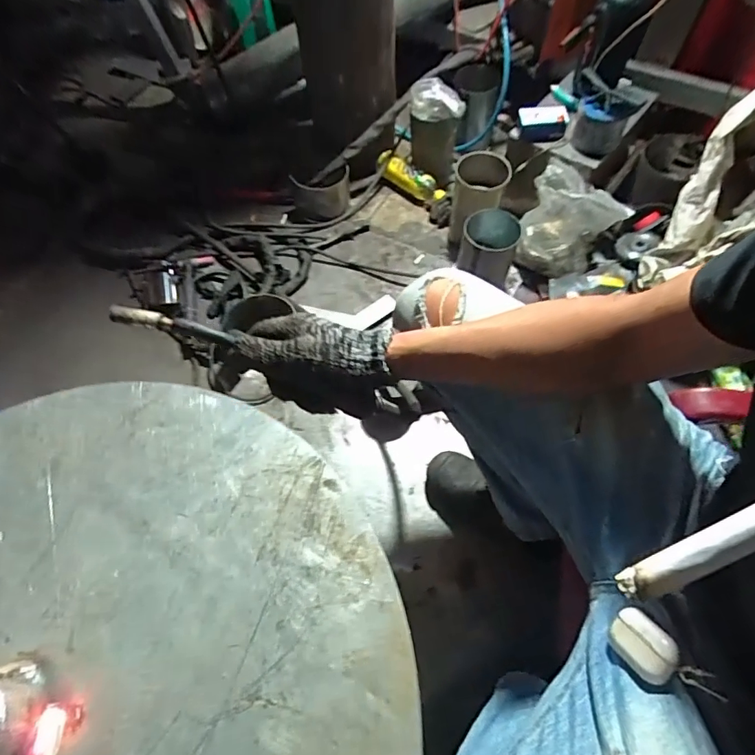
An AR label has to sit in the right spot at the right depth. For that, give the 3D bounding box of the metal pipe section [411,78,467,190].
[{"bbox_3d":[0.141,-0.603,1.172,0.121,0.248,0.133,0,63,3],"label":"metal pipe section"}]

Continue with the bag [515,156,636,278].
[{"bbox_3d":[0.402,-0.313,1.002,0.187,0.215,0.095,25,68,15],"label":"bag"}]

